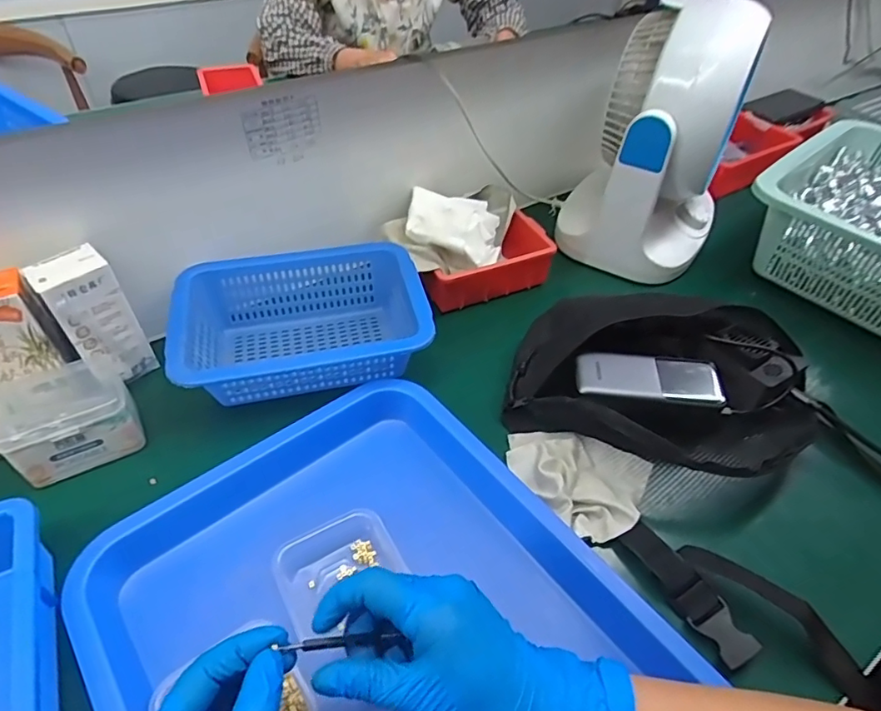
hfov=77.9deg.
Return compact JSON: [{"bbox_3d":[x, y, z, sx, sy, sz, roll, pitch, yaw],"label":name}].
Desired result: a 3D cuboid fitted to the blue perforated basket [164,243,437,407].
[{"bbox_3d":[-0.131,-0.027,0.531,0.225,0.074,0.156,-11,48,-13],"label":"blue perforated basket"}]

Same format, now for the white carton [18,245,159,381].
[{"bbox_3d":[-0.302,-0.031,0.481,0.054,0.122,0.037,-32,56,-29],"label":"white carton"}]

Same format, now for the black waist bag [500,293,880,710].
[{"bbox_3d":[0.234,0.062,0.466,0.265,0.074,0.364,-27,54,-26],"label":"black waist bag"}]

